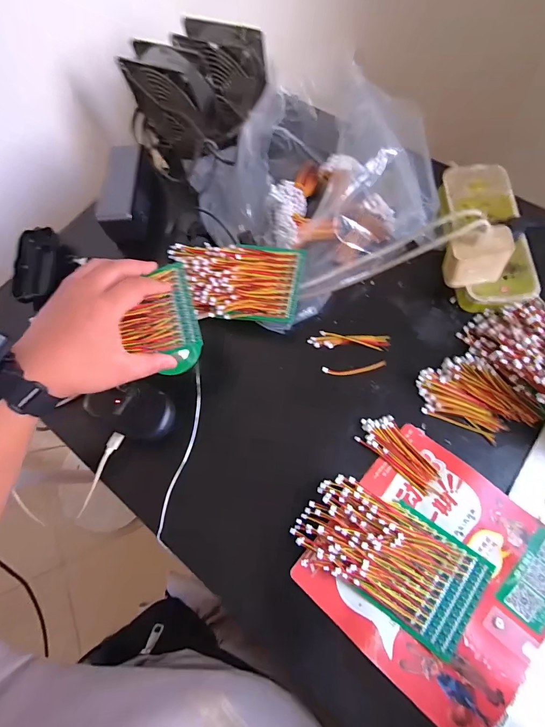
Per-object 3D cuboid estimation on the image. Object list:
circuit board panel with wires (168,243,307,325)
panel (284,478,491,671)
[{"bbox_3d":[-0.047,-0.098,0.435,0.159,0.018,0.092,6,72,7],"label":"circuit board panel with wires"},{"bbox_3d":[0.109,0.182,0.346,0.167,0.024,0.093,27,76,13],"label":"panel"}]

